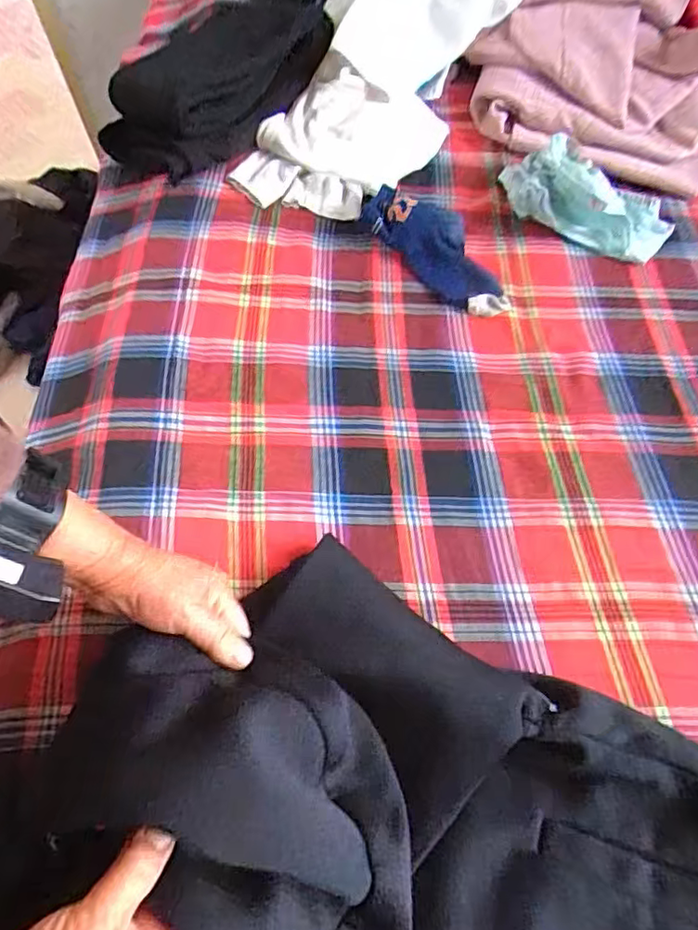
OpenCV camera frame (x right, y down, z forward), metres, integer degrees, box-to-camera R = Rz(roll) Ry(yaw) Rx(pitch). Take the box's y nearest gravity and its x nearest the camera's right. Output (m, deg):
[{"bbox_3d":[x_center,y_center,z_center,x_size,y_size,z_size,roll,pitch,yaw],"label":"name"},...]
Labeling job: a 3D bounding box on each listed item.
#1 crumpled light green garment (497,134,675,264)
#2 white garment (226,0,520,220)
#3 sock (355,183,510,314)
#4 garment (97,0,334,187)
[{"bbox_3d":[0.275,-0.313,0.664,0.203,0.052,0.111,27,64,13],"label":"crumpled light green garment"},{"bbox_3d":[0.054,-0.544,0.753,0.296,0.087,0.556,28,80,13],"label":"white garment"},{"bbox_3d":[0.101,-0.240,0.629,0.089,0.038,0.198,-34,67,-18],"label":"sock"},{"bbox_3d":[-0.157,-0.489,0.723,0.162,0.093,0.314,37,67,17],"label":"garment"}]

